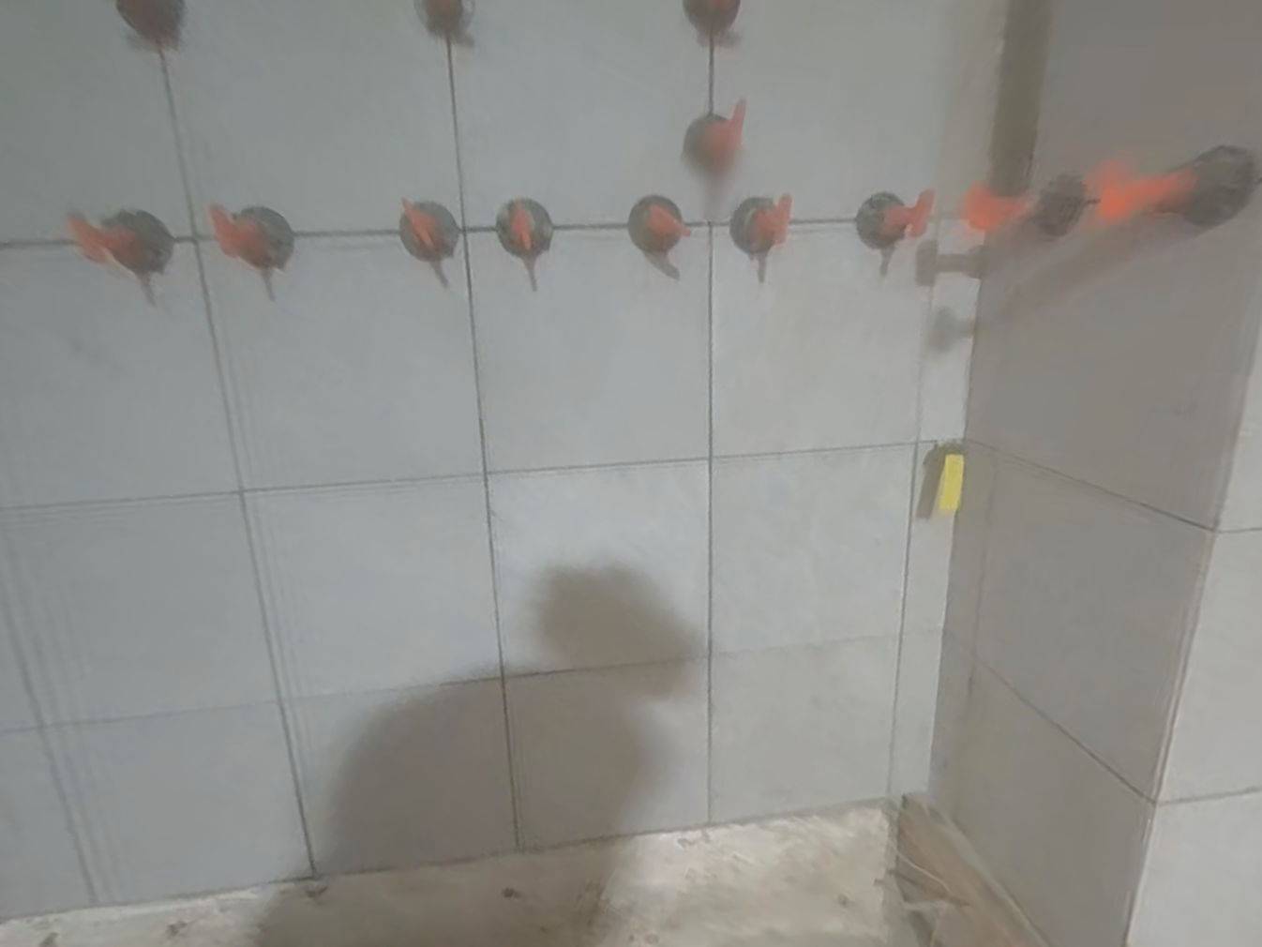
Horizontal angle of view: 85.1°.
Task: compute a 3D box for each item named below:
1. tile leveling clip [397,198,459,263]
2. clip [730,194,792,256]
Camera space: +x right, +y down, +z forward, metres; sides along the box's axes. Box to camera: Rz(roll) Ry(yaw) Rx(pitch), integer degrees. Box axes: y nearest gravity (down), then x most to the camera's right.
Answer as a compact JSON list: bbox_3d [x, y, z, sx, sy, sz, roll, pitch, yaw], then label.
[{"bbox_3d":[-0.112,-0.135,0.380,0.032,0.031,0.040,-6,16,-13],"label":"tile leveling clip"},{"bbox_3d":[0.076,-0.147,0.406,0.028,0.031,0.042,-1,16,2],"label":"clip"}]

